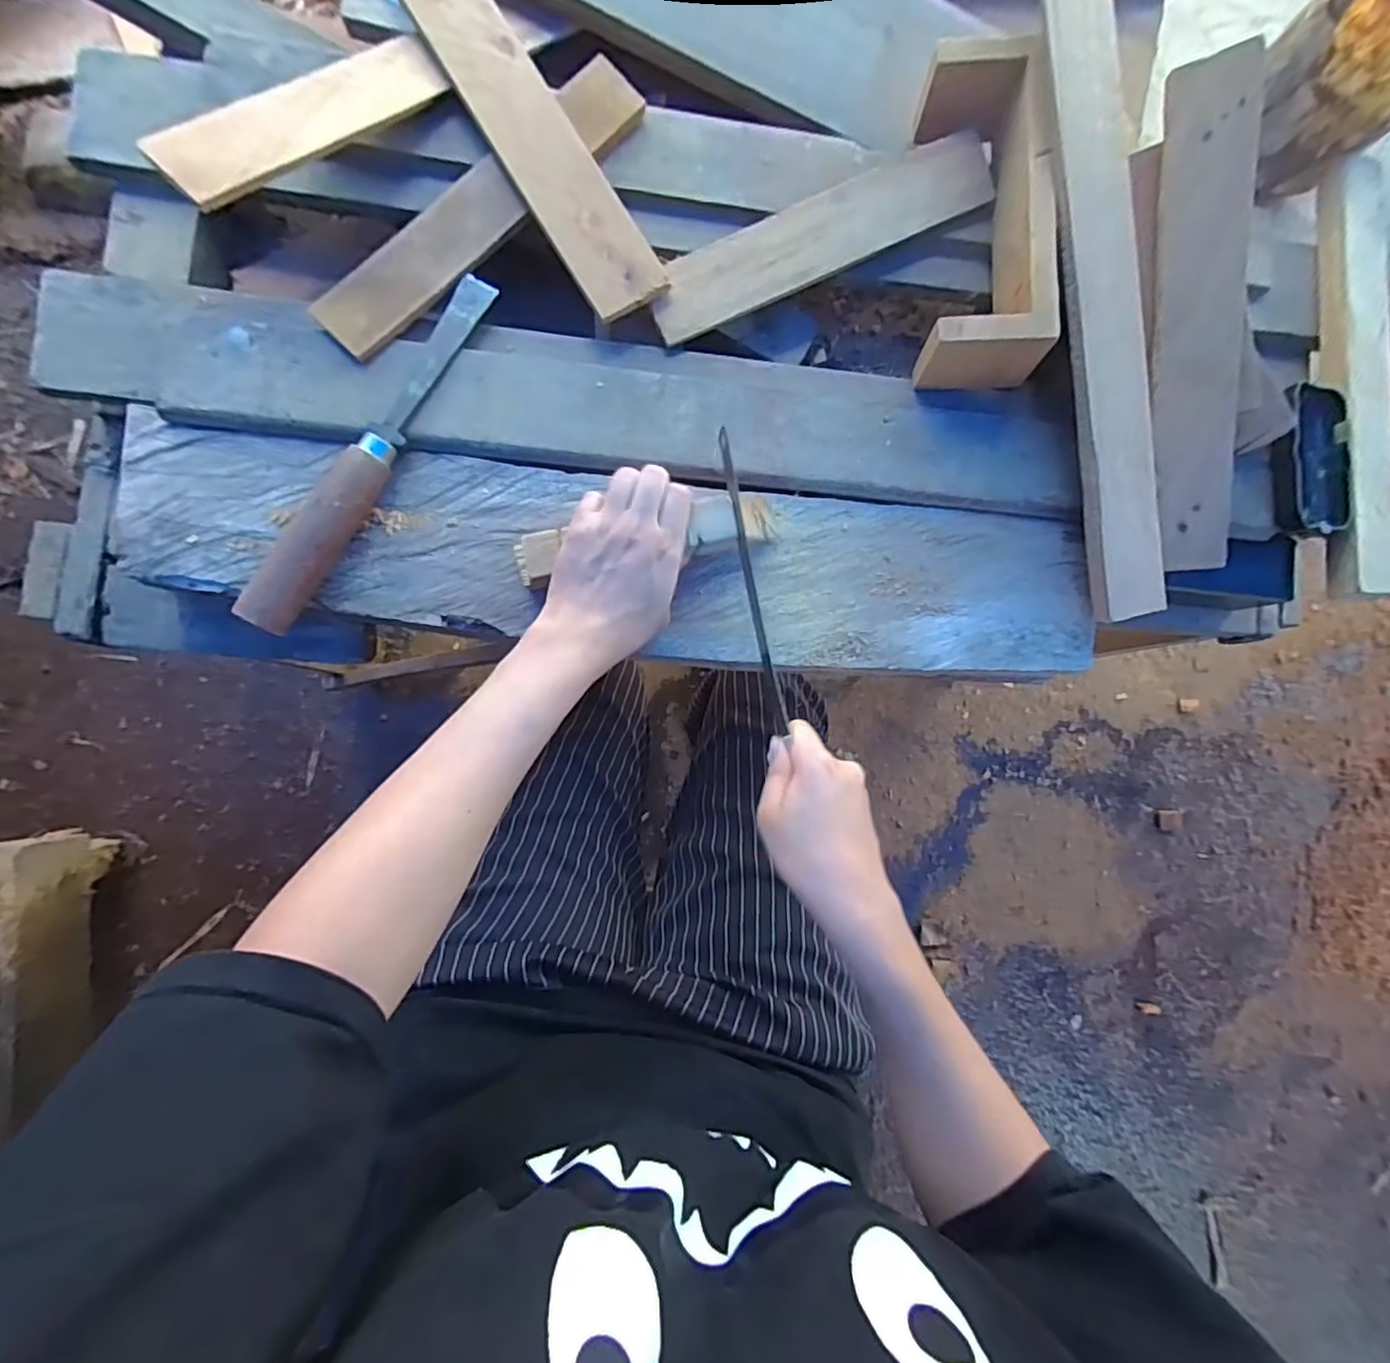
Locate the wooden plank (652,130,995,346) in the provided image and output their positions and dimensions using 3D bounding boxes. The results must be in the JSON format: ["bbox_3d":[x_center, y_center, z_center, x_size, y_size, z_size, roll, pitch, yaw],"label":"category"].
[{"bbox_3d":[0.092,-0.317,0.442,0.263,0.019,0.050,-29,90,-7],"label":"wooden plank"}]

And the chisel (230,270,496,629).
[{"bbox_3d":[-0.203,-0.150,0.396,0.025,0.029,0.263,29,84,-4],"label":"chisel"}]

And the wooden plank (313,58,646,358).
[{"bbox_3d":[-0.140,-0.319,0.417,0.046,0.013,0.265,44,84,-2],"label":"wooden plank"}]

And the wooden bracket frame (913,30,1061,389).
[{"bbox_3d":[0.197,-0.319,0.430,0.077,0.065,0.222,1,87,-6],"label":"wooden bracket frame"}]

